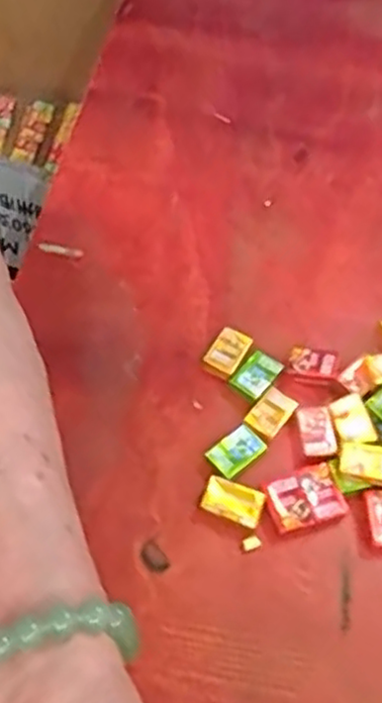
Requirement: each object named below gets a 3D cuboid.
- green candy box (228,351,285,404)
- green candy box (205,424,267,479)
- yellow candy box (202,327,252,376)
[{"bbox_3d":[0.032,0.011,0.346,0.017,0.005,0.026,35,60,18],"label":"green candy box"},{"bbox_3d":[0.020,0.046,0.324,0.025,0.006,0.017,-32,64,-23],"label":"green candy box"},{"bbox_3d":[0.018,0.000,0.356,0.018,0.007,0.025,27,58,13],"label":"yellow candy box"}]

